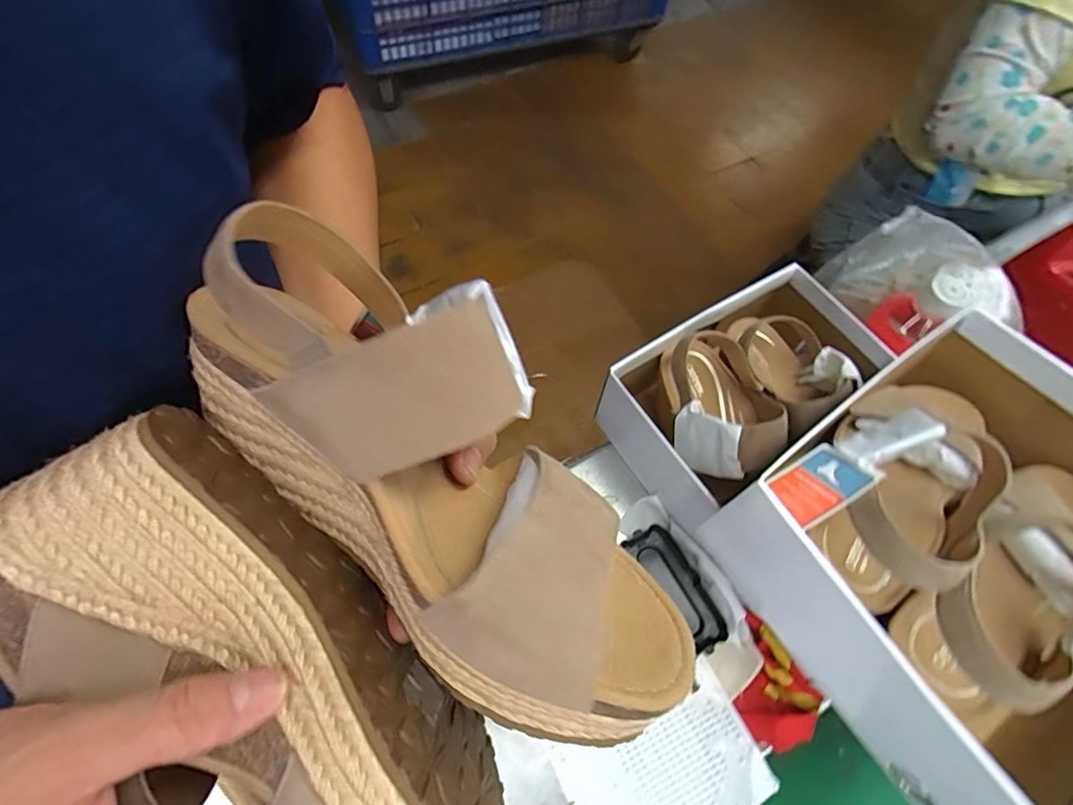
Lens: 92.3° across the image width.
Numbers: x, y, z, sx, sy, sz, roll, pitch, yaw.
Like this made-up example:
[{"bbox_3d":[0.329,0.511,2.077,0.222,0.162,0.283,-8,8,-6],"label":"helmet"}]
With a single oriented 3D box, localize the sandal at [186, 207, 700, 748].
[{"bbox_3d":[-0.036,0.026,0.180,0.203,0.104,0.085,40,70,16],"label":"sandal"}]

